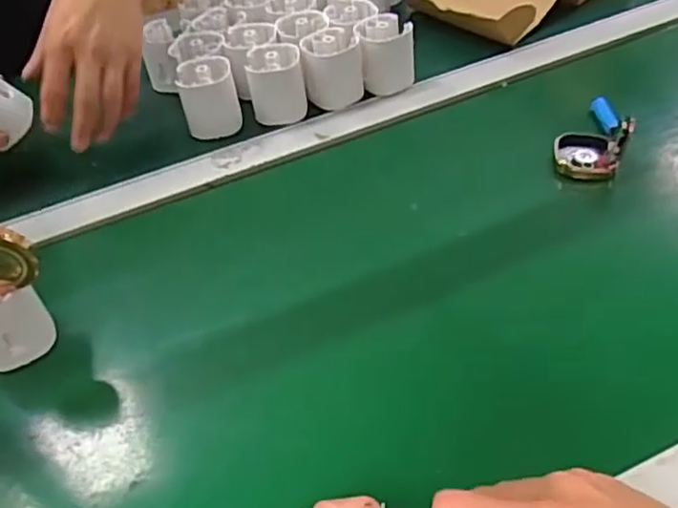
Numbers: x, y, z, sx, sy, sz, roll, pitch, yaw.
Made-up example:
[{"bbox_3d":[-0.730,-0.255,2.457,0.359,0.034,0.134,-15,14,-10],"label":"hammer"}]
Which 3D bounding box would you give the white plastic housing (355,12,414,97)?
[{"bbox_3d":[0.049,-0.210,0.723,0.059,0.064,0.054,0,45,8],"label":"white plastic housing"}]

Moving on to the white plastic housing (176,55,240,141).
[{"bbox_3d":[-0.132,-0.159,0.696,0.057,0.064,0.056,-11,44,-4],"label":"white plastic housing"}]

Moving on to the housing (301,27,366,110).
[{"bbox_3d":[-0.006,-0.194,0.715,0.060,0.063,0.052,-7,44,0],"label":"housing"}]

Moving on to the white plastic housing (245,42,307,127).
[{"bbox_3d":[-0.061,-0.176,0.705,0.054,0.065,0.057,2,45,10],"label":"white plastic housing"}]

